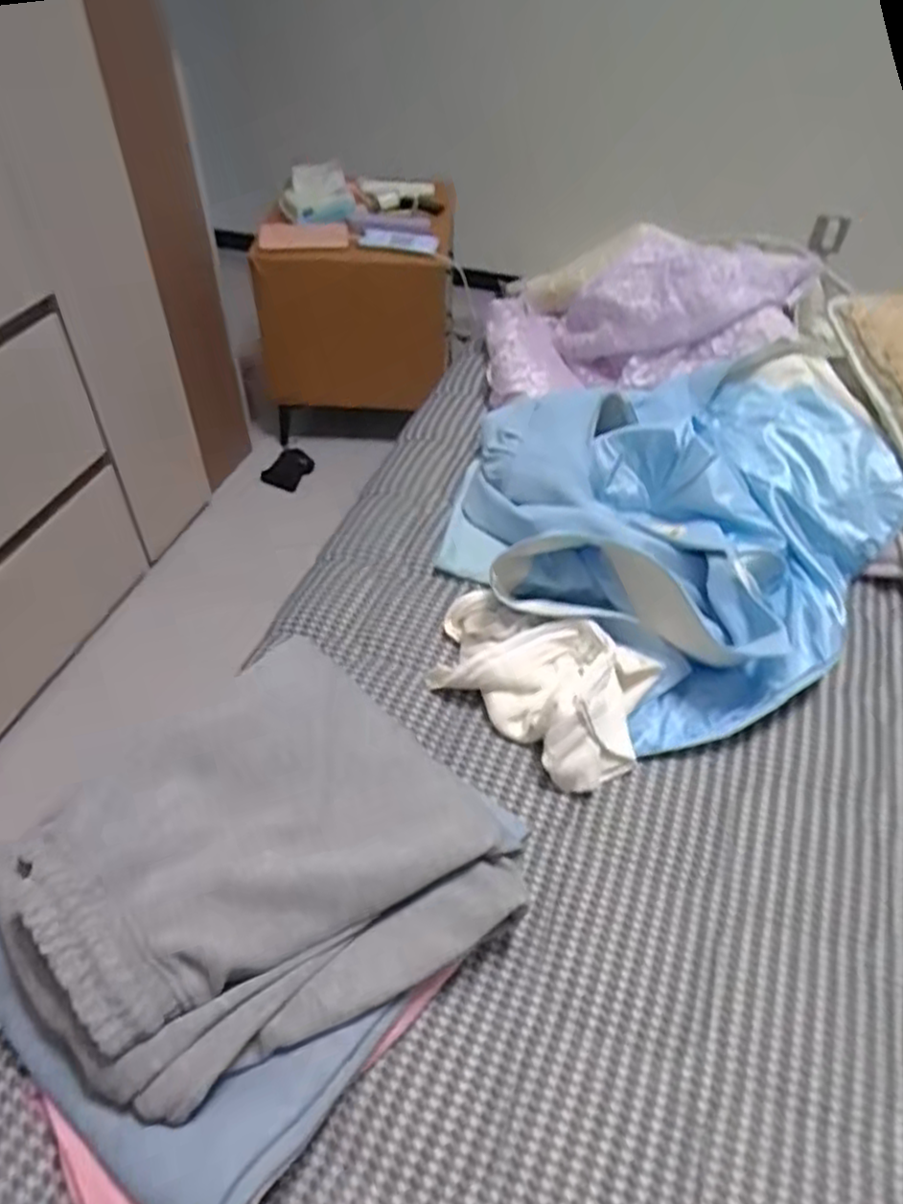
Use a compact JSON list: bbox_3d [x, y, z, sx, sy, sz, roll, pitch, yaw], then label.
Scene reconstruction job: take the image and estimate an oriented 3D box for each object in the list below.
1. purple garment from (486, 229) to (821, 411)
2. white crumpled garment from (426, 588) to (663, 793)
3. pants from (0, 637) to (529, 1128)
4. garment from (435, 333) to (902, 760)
[{"bbox_3d":[0.259,-0.381,1.005,0.455,0.142,0.210,-10,44,16],"label":"purple garment"},{"bbox_3d":[0.073,0.075,0.705,0.210,0.070,0.150,20,50,19],"label":"white crumpled garment"},{"bbox_3d":[-0.132,0.172,0.532,0.297,0.064,0.270,-32,54,-28],"label":"pants"},{"bbox_3d":[0.214,-0.099,0.830,0.481,0.133,0.446,-33,54,-27],"label":"garment"}]

